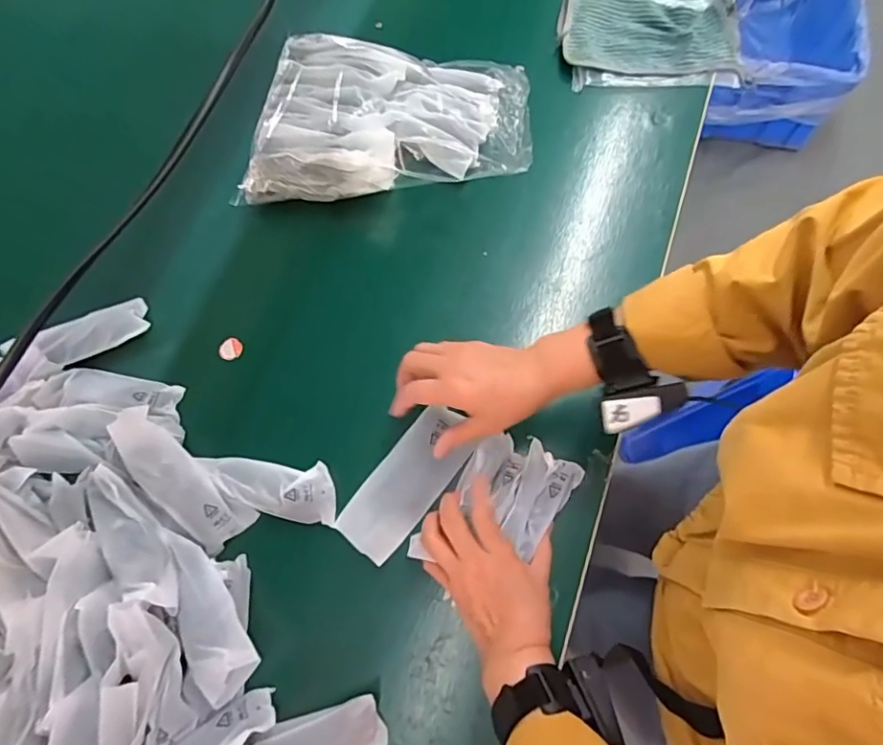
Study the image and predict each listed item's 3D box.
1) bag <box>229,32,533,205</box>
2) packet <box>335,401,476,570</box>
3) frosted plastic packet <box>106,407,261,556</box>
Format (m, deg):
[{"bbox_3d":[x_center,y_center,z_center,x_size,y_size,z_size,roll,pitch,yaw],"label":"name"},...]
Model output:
[{"bbox_3d":[-0.061,-0.291,0.637,0.321,0.086,0.198,1,71,2],"label":"bag"},{"bbox_3d":[-0.032,0.102,0.512,0.063,0.009,0.146,34,77,12],"label":"packet"},{"bbox_3d":[-0.245,0.100,0.506,0.052,0.026,0.150,-43,94,-12],"label":"frosted plastic packet"}]

